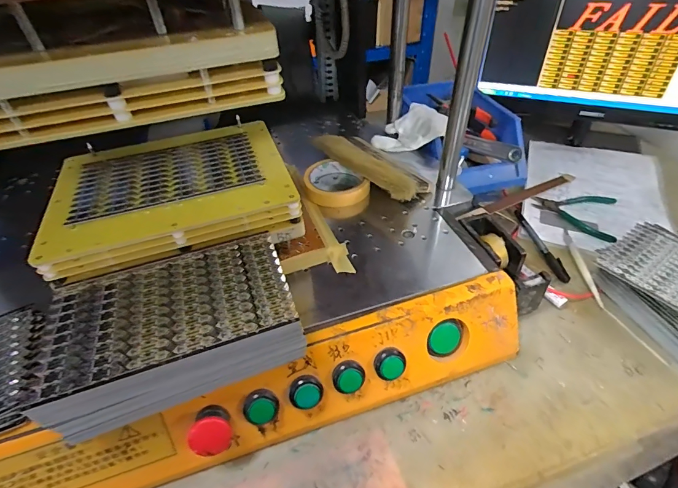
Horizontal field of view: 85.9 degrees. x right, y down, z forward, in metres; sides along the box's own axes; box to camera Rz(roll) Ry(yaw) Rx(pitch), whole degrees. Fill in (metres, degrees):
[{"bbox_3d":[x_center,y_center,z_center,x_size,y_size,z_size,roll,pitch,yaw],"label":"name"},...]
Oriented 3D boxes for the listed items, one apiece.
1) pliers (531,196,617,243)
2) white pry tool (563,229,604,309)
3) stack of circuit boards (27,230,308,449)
[{"bbox_3d":[0.380,-0.055,0.592,0.120,0.013,0.104,16,47,19],"label":"pliers"},{"bbox_3d":[0.337,0.028,0.510,0.014,0.005,0.144,4,44,7],"label":"white pry tool"},{"bbox_3d":[-0.137,0.074,0.318,0.194,0.061,0.128,-14,45,-12],"label":"stack of circuit boards"}]

